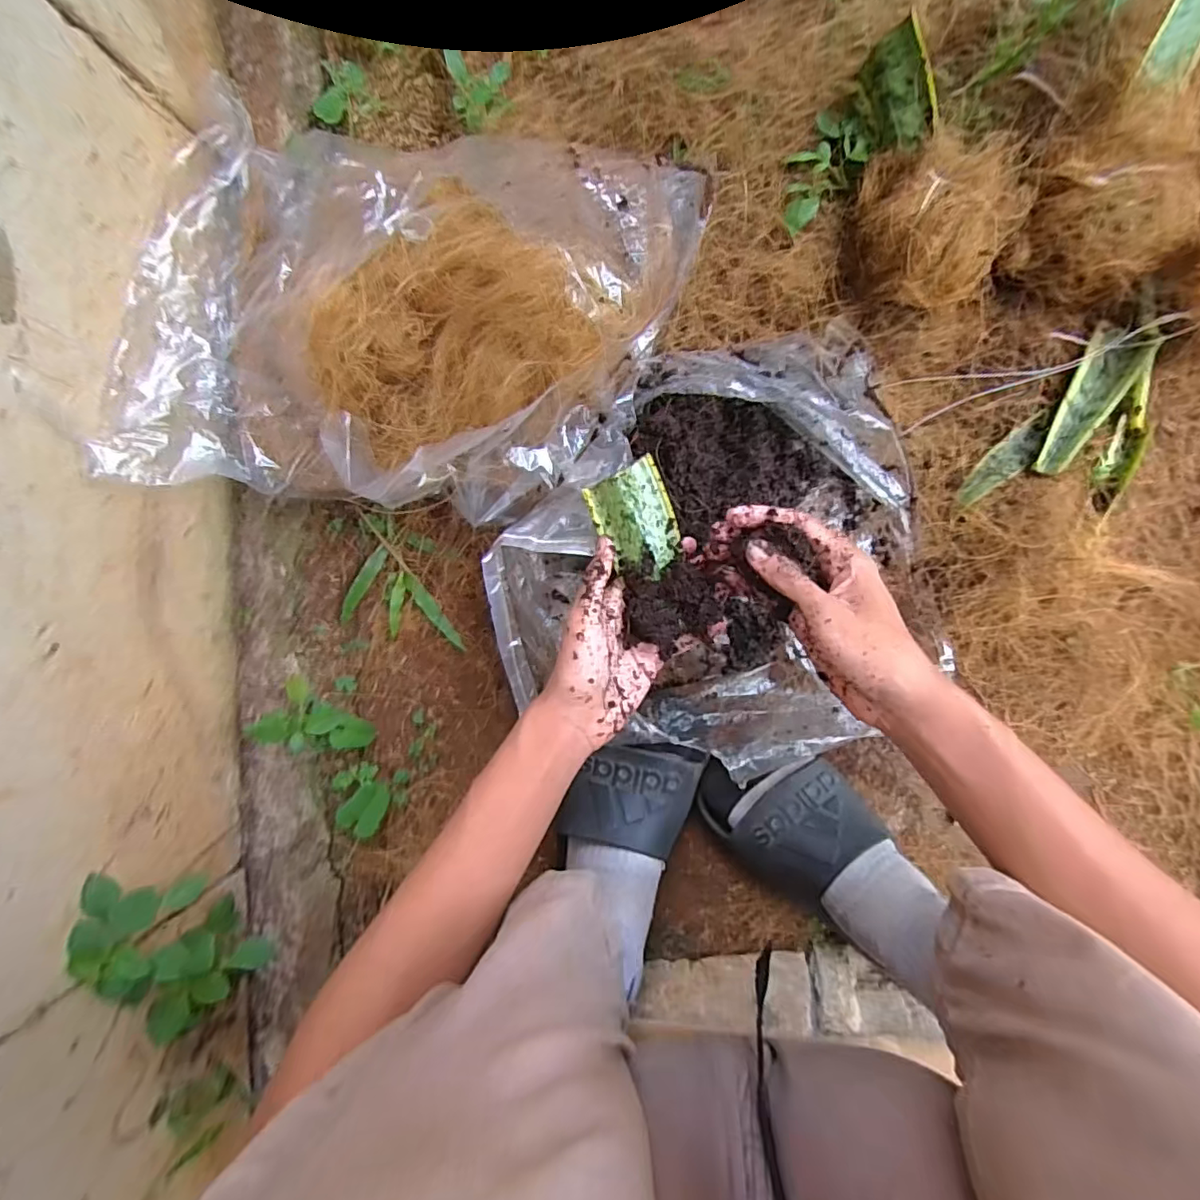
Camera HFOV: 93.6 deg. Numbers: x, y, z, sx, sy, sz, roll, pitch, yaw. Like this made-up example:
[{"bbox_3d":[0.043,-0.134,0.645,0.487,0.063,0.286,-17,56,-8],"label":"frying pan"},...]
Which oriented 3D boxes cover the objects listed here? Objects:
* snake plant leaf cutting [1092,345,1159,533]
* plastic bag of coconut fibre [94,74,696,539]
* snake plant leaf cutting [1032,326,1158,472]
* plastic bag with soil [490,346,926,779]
[{"bbox_3d":[0.420,-0.126,0.450,0.026,0.014,0.137,19,95,3],"label":"snake plant leaf cutting"},{"bbox_3d":[-0.120,-0.215,0.413,0.383,0.143,0.288,2,94,4],"label":"plastic bag of coconut fibre"},{"bbox_3d":[0.386,-0.155,0.444,0.042,0.018,0.120,29,95,2],"label":"snake plant leaf cutting"},{"bbox_3d":[0.080,-0.043,0.462,0.319,0.105,0.355,19,93,3],"label":"plastic bag with soil"}]

